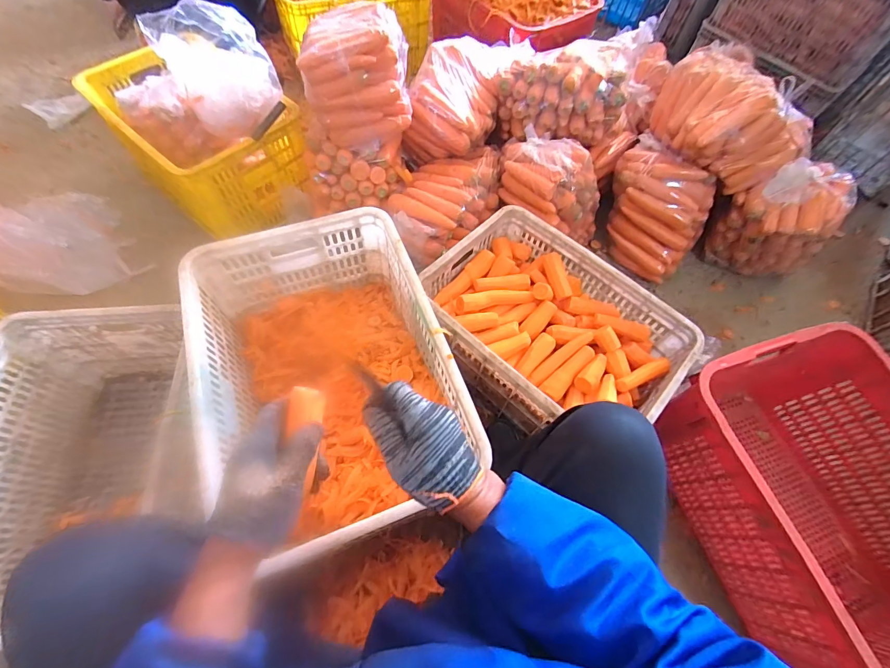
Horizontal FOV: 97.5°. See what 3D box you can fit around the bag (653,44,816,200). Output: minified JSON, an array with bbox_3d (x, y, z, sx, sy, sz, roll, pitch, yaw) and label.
[{"bbox_3d":[0.784,-0.607,1.072,0.357,0.201,0.365,-3,64,-6],"label":"bag"}]

